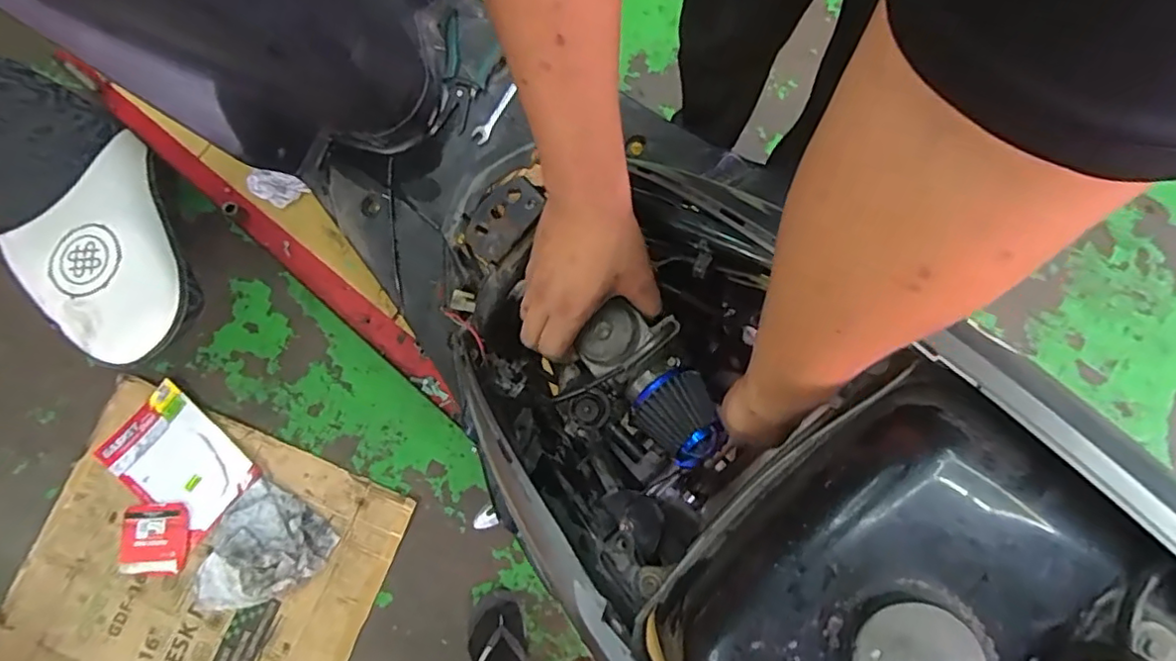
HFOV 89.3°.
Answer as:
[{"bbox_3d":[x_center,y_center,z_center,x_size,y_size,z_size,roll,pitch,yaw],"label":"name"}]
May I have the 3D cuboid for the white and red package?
[{"bbox_3d":[-0.770,0.246,1.115,0.261,0.014,0.185,39,83,8],"label":"white and red package"}]

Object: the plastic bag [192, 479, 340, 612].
[{"bbox_3d":[-0.598,0.412,1.069,0.199,0.035,0.245,36,82,7],"label":"plastic bag"}]

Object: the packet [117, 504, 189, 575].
[{"bbox_3d":[-0.794,0.382,1.085,0.125,0.037,0.125,-2,80,1],"label":"packet"}]

